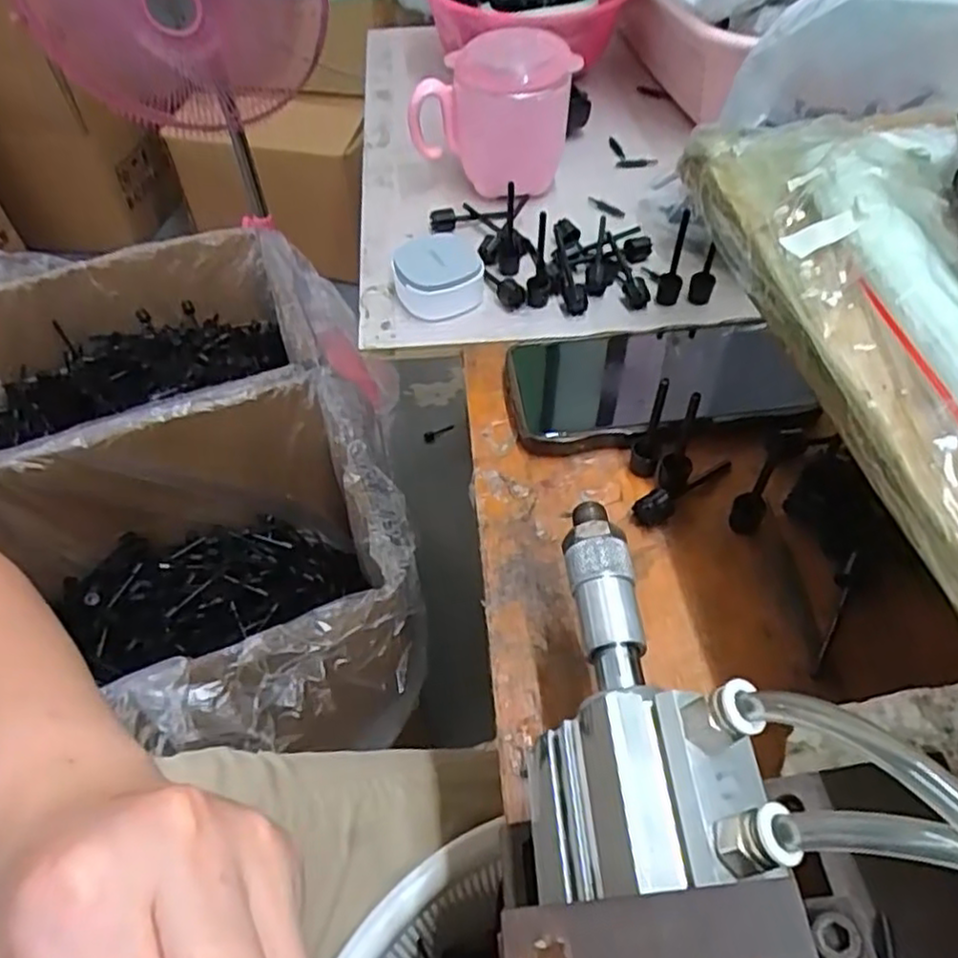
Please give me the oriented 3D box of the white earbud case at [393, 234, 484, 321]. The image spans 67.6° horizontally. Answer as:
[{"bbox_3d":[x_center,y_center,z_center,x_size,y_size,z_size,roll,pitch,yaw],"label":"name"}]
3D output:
[{"bbox_3d":[-0.028,-0.134,0.464,0.054,0.025,0.059,-12,53,-8],"label":"white earbud case"}]

